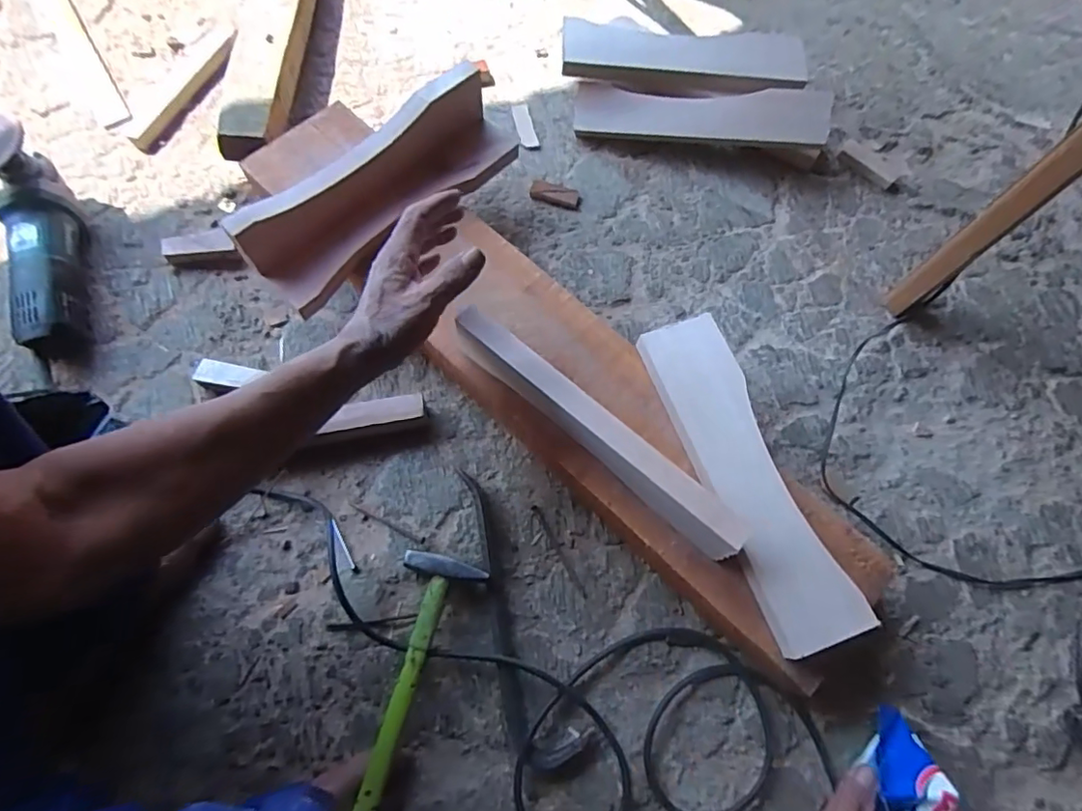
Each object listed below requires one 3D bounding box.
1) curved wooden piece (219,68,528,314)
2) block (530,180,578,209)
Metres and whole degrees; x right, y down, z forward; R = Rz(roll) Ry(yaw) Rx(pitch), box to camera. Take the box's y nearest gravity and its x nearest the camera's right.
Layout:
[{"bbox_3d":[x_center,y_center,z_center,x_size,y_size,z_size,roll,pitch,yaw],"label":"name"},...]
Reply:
[{"bbox_3d":[-0.165,-0.237,0.613,0.326,0.099,0.073,-42,75,-16],"label":"curved wooden piece"},{"bbox_3d":[0.018,-0.284,0.750,0.066,0.009,0.029,19,69,6],"label":"block"}]

